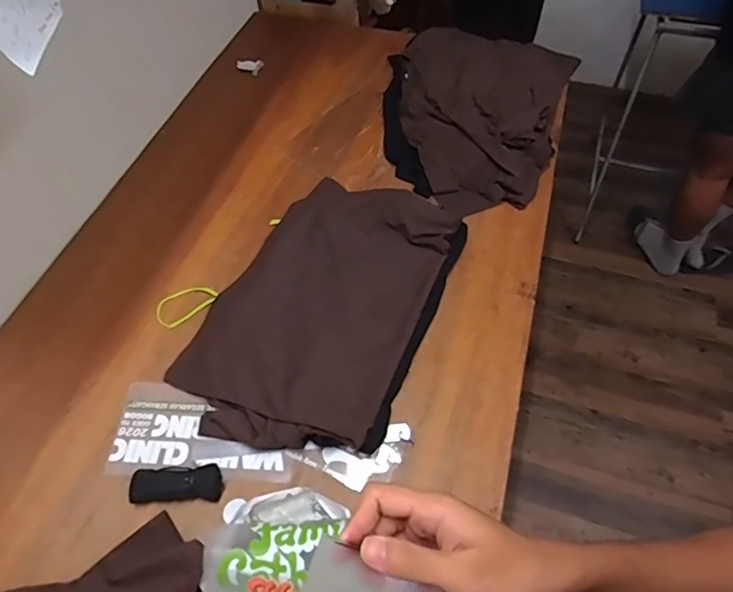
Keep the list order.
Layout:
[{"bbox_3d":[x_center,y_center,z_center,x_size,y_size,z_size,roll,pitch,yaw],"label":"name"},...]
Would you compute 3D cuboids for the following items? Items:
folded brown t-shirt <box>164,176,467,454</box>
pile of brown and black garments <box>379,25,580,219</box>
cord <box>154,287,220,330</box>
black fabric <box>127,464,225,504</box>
[{"bbox_3d":[-0.070,0.010,0.901,0.346,0.071,0.523,20,60,12],"label":"folded brown t-shirt"},{"bbox_3d":[0.248,-0.426,1.168,0.409,0.116,0.566,5,58,3],"label":"pile of brown and black garments"},{"bbox_3d":[-0.325,0.013,0.936,0.109,0.007,0.063,-32,63,-19],"label":"cord"},{"bbox_3d":[-0.276,0.271,0.752,0.128,0.037,0.050,-2,58,-2],"label":"black fabric"}]

